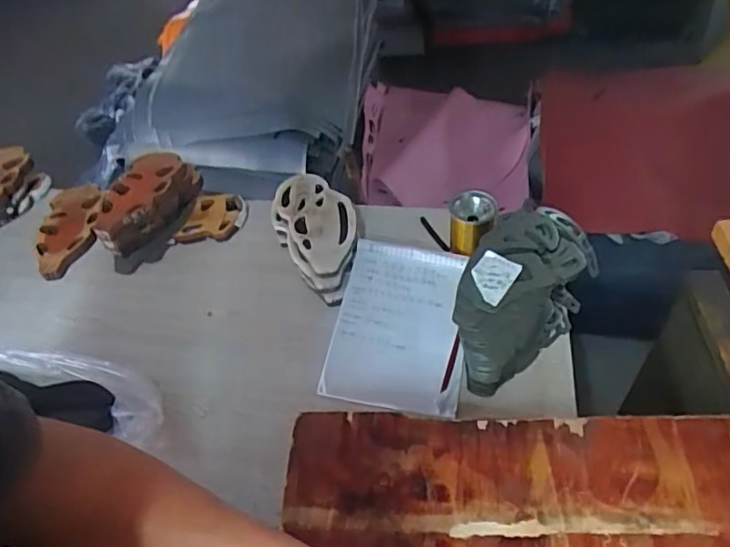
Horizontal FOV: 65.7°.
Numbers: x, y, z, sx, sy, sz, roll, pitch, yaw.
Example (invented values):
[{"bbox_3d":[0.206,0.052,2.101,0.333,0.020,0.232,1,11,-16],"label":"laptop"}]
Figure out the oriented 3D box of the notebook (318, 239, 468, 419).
[{"bbox_3d":[0.053,0.071,0.834,0.186,0.035,0.279,7,50,12],"label":"notebook"}]

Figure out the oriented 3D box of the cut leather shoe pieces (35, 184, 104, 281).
[{"bbox_3d":[-0.532,-0.084,1.021,0.107,0.030,0.216,-10,48,-3],"label":"cut leather shoe pieces"}]

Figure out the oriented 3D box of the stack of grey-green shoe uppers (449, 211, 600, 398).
[{"bbox_3d":[0.196,0.032,0.749,0.133,0.151,0.251,29,57,27],"label":"stack of grey-green shoe uppers"}]

